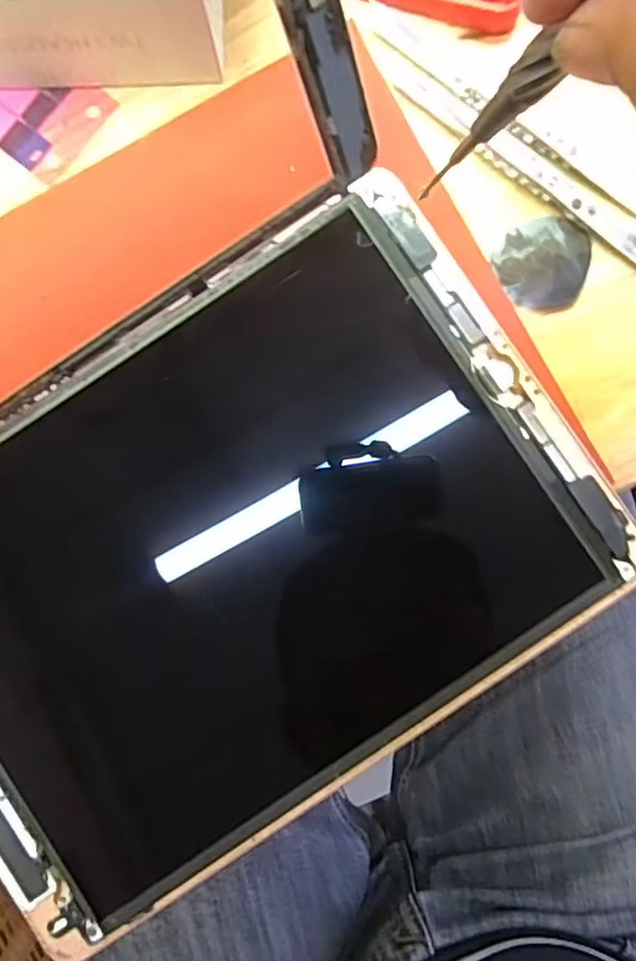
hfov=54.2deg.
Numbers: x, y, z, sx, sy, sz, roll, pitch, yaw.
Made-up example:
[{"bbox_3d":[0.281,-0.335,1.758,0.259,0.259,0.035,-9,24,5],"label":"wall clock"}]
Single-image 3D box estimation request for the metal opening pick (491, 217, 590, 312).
[{"bbox_3d":[0.083,-0.079,0.229,0.034,0.004,0.033,0,86,4],"label":"metal opening pick"}]

